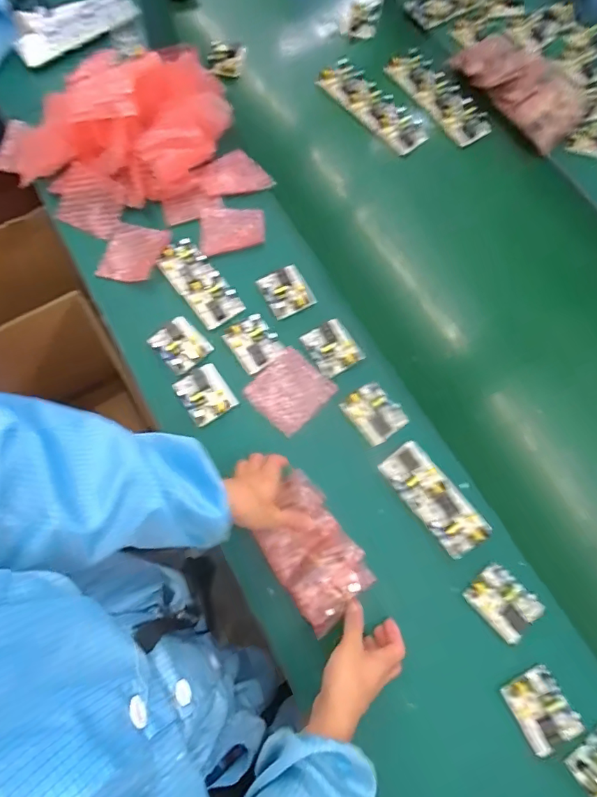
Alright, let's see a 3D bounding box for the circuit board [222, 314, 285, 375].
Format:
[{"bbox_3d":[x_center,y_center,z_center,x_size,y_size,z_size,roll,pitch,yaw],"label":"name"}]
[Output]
[{"bbox_3d":[-0.070,-0.087,0.722,0.067,0.016,0.084,-34,75,-11],"label":"circuit board"}]

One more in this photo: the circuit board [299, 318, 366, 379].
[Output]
[{"bbox_3d":[0.051,-0.079,0.722,0.070,0.017,0.082,-28,74,-10],"label":"circuit board"}]

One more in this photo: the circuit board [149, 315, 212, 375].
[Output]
[{"bbox_3d":[-0.184,-0.084,0.724,0.069,0.018,0.081,-42,76,-13],"label":"circuit board"}]

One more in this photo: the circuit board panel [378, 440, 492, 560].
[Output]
[{"bbox_3d":[0.189,0.139,0.653,0.067,0.025,0.161,-36,75,-12],"label":"circuit board panel"}]

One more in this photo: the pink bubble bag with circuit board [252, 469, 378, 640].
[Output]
[{"bbox_3d":[0.014,0.195,0.604,0.101,0.046,0.179,-33,76,-12],"label":"pink bubble bag with circuit board"}]

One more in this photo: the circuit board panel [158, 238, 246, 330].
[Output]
[{"bbox_3d":[-0.162,-0.187,0.754,0.068,0.013,0.158,-38,76,-12],"label":"circuit board panel"}]

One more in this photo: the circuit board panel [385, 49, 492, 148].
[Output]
[{"bbox_3d":[0.270,-0.597,0.919,0.084,0.025,0.245,-31,74,-10],"label":"circuit board panel"}]

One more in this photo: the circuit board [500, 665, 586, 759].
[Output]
[{"bbox_3d":[0.300,0.384,0.575,0.066,0.022,0.083,-27,73,-9],"label":"circuit board"}]

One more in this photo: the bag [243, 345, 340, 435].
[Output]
[{"bbox_3d":[-0.013,-0.011,0.707,0.101,0.009,0.105,43,76,13],"label":"bag"}]

